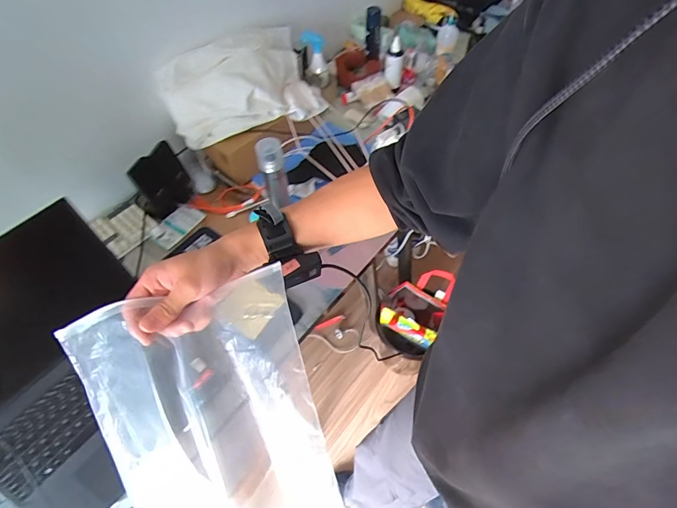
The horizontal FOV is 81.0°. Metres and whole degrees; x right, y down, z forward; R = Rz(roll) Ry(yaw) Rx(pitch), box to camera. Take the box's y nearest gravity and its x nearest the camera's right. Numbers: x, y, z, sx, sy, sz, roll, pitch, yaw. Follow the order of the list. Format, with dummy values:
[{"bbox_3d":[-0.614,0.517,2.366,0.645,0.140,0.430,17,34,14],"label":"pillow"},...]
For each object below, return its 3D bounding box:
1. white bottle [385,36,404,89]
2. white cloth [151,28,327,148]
[{"bbox_3d":[0.176,-0.602,1.250,0.057,0.136,0.043,7,56,6],"label":"white bottle"},{"bbox_3d":[-0.258,-0.463,1.063,0.415,0.181,0.217,-27,59,-16],"label":"white cloth"}]

